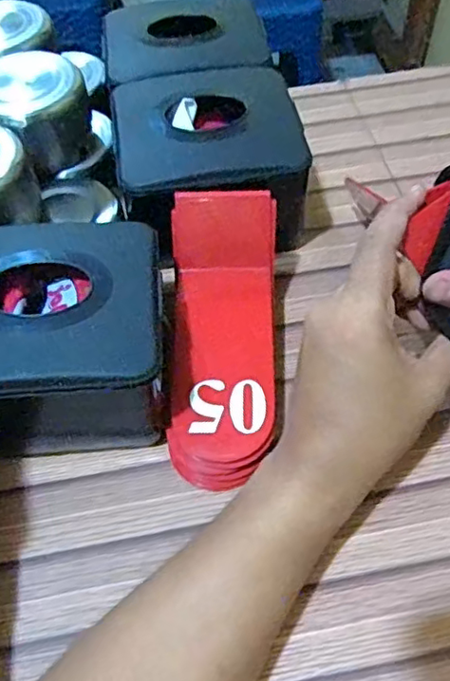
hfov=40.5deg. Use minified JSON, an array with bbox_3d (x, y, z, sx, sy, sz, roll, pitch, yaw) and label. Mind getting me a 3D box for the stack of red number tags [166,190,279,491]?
[{"bbox_3d":[-0.001,-0.004,0.370,0.064,0.030,0.175,1,72,2],"label":"stack of red number tags"}]

